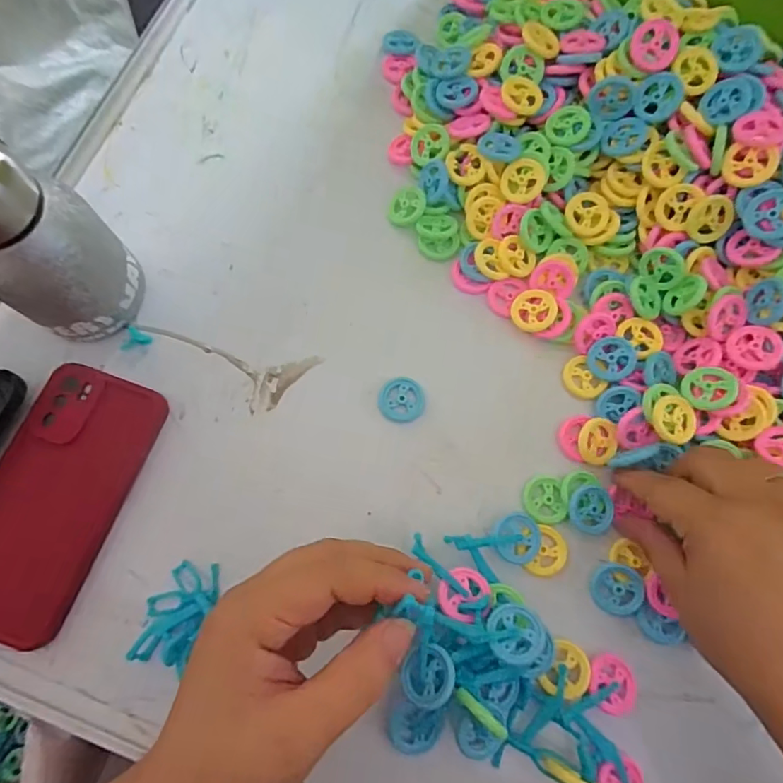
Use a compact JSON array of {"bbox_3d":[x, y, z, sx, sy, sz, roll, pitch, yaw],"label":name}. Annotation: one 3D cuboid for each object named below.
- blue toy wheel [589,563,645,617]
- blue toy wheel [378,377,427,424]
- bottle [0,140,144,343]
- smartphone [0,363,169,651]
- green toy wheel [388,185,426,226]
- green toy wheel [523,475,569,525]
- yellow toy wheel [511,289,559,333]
[{"bbox_3d":[0.135,0.118,0.304,0.030,0.004,0.029,-2,85,17],"label":"blue toy wheel"},{"bbox_3d":[0.007,0.005,0.337,0.030,0.006,0.030,0,74,-1],"label":"blue toy wheel"},{"bbox_3d":[-0.196,-0.077,0.286,0.060,0.136,0.059,-1,74,-1],"label":"bottle"},{"bbox_3d":[-0.207,0.066,0.310,0.075,0.014,0.163,20,75,4],"label":"smartphone"},{"bbox_3d":[0.012,-0.135,0.370,0.027,0.006,0.029,20,90,30],"label":"green toy wheel"},{"bbox_3d":[0.095,0.068,0.319,0.025,0.005,0.029,-11,75,-4],"label":"green toy wheel"},{"bbox_3d":[0.097,-0.055,0.346,0.029,0.007,0.030,-4,76,16],"label":"yellow toy wheel"}]

